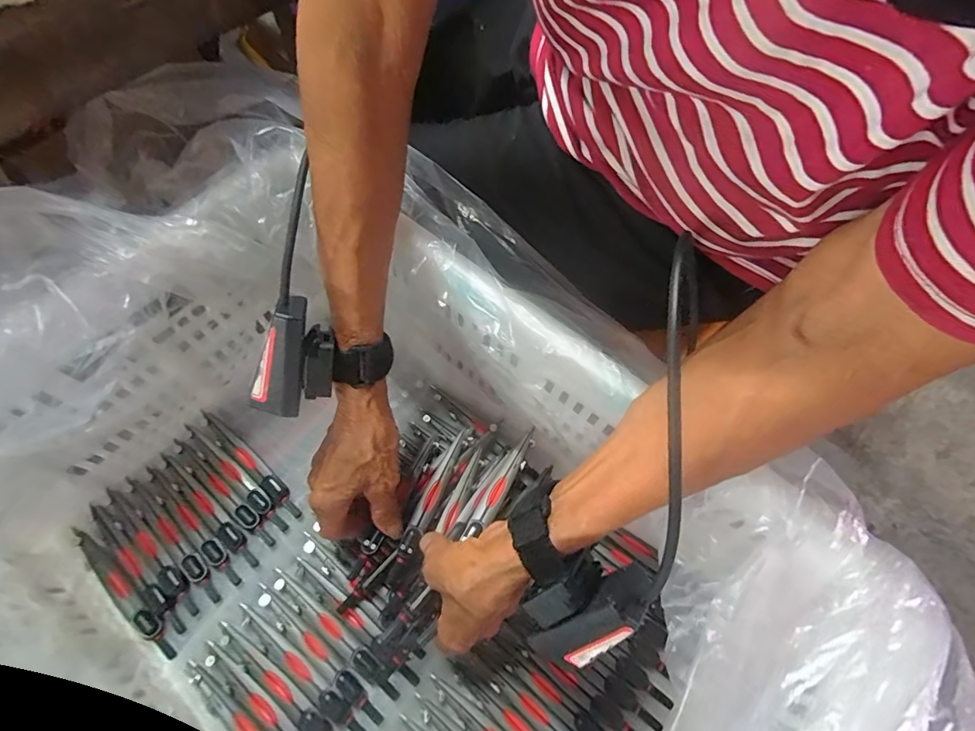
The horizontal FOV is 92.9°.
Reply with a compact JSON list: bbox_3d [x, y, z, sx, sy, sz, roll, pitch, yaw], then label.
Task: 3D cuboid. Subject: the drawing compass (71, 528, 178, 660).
[{"bbox_3d":[-0.278,0.173,0.349,0.126,0.006,0.016,36,68,14],"label":"drawing compass"}]

